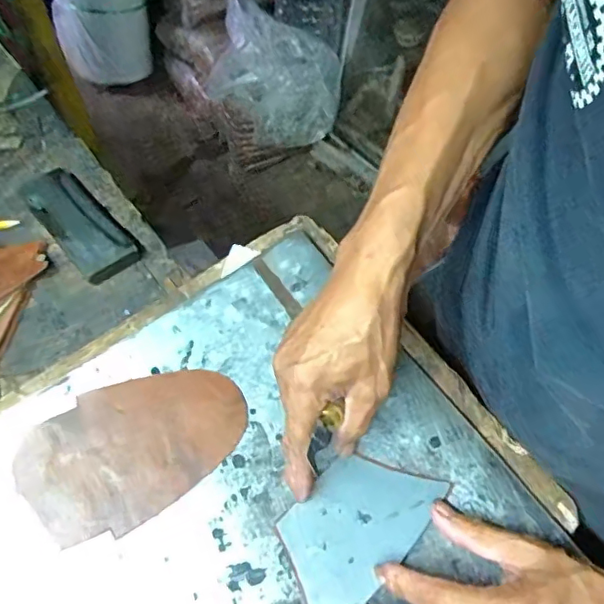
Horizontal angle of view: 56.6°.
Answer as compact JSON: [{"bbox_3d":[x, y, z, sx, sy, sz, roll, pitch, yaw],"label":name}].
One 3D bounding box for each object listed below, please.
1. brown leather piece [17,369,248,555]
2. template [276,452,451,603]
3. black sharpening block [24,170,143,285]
[{"bbox_3d":[-0.121,0.100,0.406,0.155,0.004,0.103,-35,65,-14],"label":"brown leather piece"},{"bbox_3d":[0.033,0.146,0.370,0.114,0.004,0.071,-42,66,-16],"label":"template"},{"bbox_3d":[-0.215,-0.078,0.541,0.055,0.020,0.155,-36,64,-21],"label":"black sharpening block"}]

